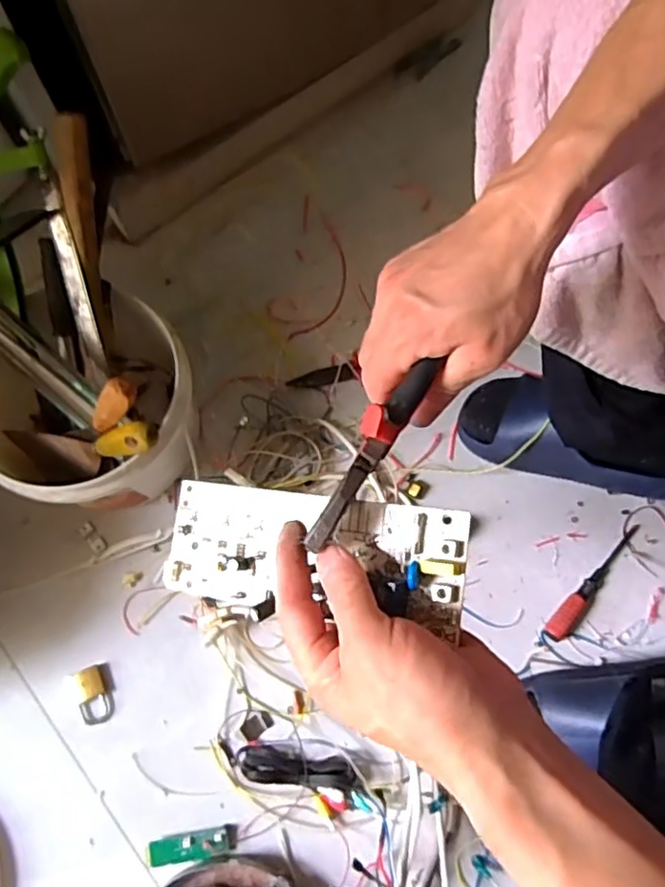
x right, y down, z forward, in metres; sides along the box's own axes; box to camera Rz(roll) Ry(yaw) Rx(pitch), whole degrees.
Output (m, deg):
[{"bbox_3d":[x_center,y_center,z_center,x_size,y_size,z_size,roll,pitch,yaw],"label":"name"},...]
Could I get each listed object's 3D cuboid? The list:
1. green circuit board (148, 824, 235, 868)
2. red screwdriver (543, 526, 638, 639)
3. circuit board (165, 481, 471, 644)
[{"bbox_3d":[-0.144,0.410,0.635,0.089,0.007,0.024,-13,73,-4],"label":"green circuit board"},{"bbox_3d":[0.299,0.156,0.713,0.024,0.019,0.169,40,77,12],"label":"red screwdriver"},{"bbox_3d":[-0.017,0.063,0.365,0.190,0.019,0.071,0,71,26],"label":"circuit board"}]

